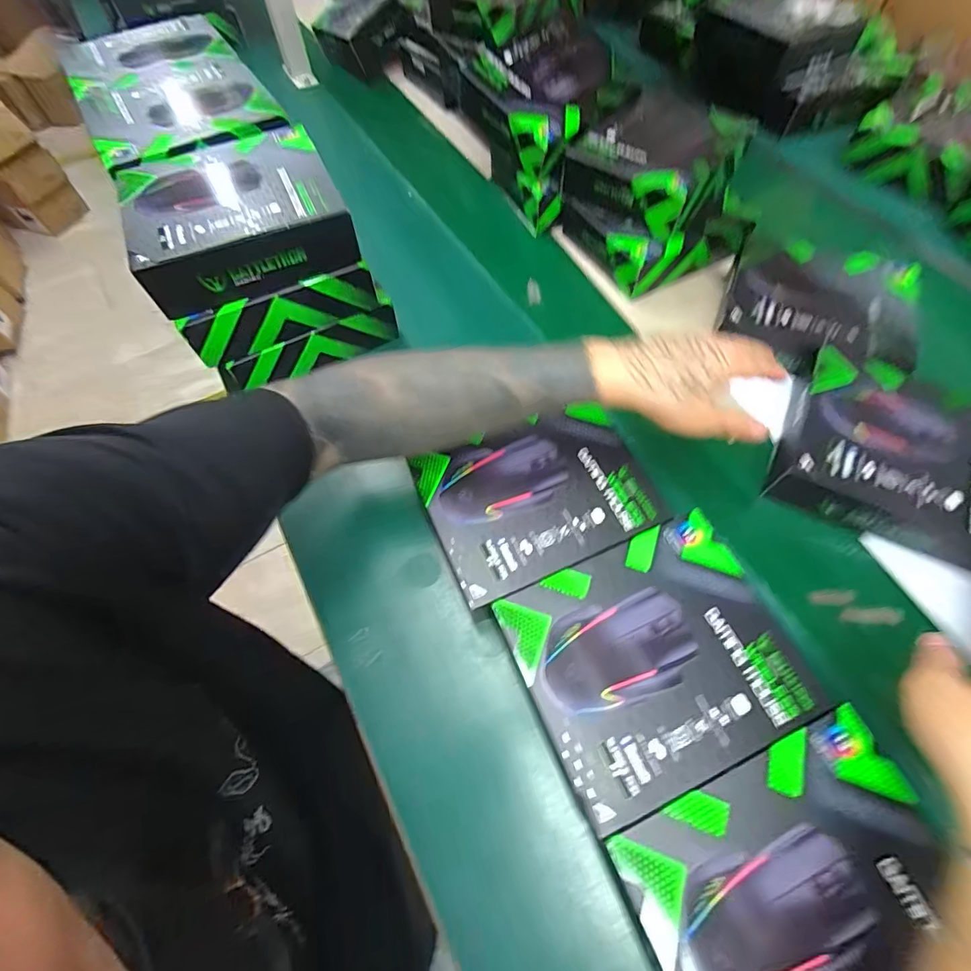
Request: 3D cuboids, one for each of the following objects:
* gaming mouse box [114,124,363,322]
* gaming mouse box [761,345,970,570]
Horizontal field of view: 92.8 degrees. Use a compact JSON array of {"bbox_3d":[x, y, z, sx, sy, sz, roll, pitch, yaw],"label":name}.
[{"bbox_3d":[-0.233,-0.256,0.437,0.177,0.058,0.157,-24,65,-10],"label":"gaming mouse box"},{"bbox_3d":[0.376,-0.030,0.428,0.183,0.049,0.157,23,66,13],"label":"gaming mouse box"}]

